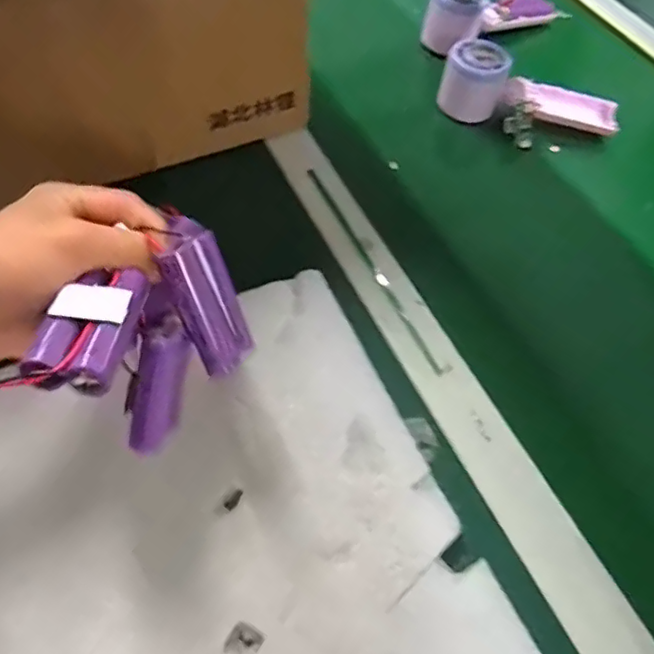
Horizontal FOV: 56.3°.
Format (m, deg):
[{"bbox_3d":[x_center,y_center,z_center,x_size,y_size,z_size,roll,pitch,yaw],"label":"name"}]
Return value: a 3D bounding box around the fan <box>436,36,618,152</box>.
[{"bbox_3d":[0.191,-0.215,0.573,0.164,0.055,0.070,15,57,8],"label":"fan"}]

